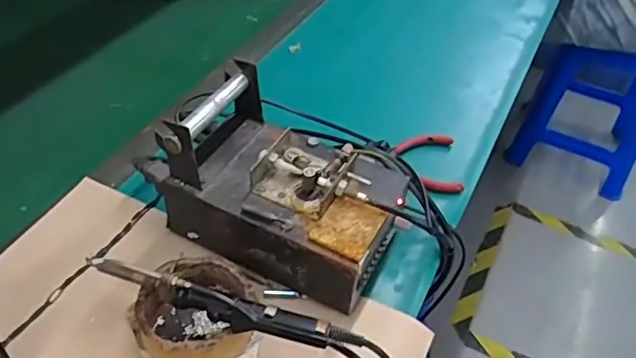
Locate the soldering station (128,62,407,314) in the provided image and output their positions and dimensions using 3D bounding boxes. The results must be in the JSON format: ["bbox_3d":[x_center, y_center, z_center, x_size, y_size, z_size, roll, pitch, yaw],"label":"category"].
[{"bbox_3d":[-0.033,0.000,0.490,0.211,0.121,0.137,23,47,16],"label":"soldering station"}]

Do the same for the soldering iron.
[{"bbox_3d":[-0.071,0.090,0.399,0.202,0.020,0.023,15,45,8],"label":"soldering iron"}]

